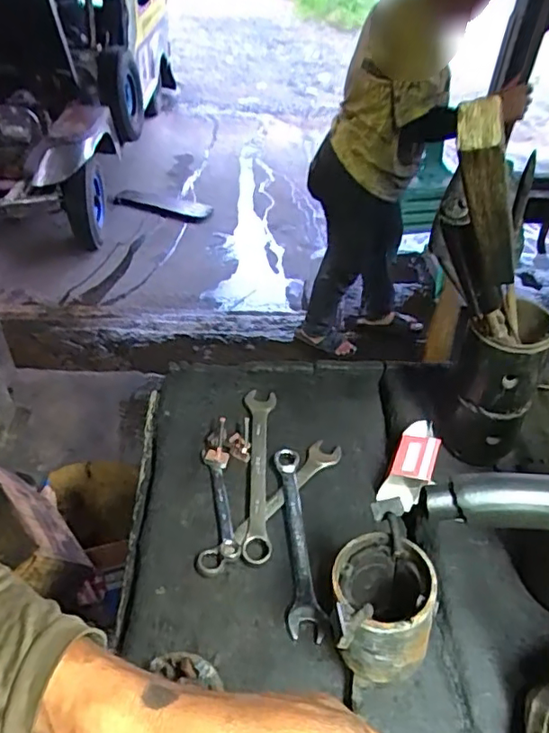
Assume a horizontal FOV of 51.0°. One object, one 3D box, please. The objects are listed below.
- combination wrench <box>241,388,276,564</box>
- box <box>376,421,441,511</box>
[{"bbox_3d":[-0.015,0.102,0.616,0.035,0.016,0.221,1,42,-3],"label":"combination wrench"},{"bbox_3d":[0.147,0.104,0.609,0.046,0.045,0.105,22,45,19],"label":"box"}]

